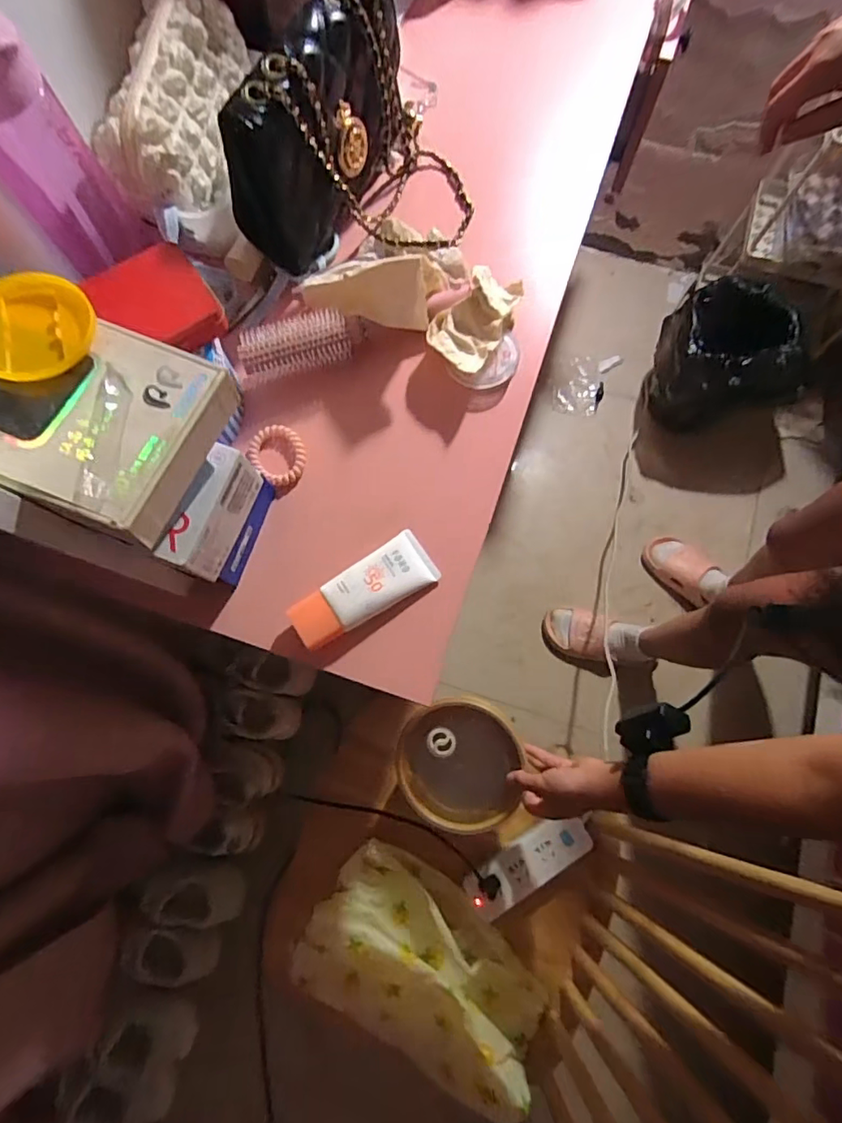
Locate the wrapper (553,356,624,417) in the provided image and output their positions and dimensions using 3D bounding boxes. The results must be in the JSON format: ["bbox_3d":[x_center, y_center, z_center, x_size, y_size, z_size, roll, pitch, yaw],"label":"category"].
[{"bbox_3d":[0.398,-0.440,1.317,0.116,0.023,0.188,27,78,6],"label":"wrapper"}]

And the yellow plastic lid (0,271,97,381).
[{"bbox_3d":[-0.212,-0.129,0.290,0.060,0.015,0.064,0,76,0],"label":"yellow plastic lid"}]

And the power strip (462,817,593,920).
[{"bbox_3d":[0.141,0.396,0.703,0.175,0.037,0.057,-29,78,-6],"label":"power strip"}]

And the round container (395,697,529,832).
[{"bbox_3d":[0.041,0.247,0.650,0.161,0.028,0.148,1,92,25],"label":"round container"}]

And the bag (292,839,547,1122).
[{"bbox_3d":[0.002,0.512,0.662,0.293,0.108,0.186,34,79,8],"label":"bag"}]

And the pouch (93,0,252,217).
[{"bbox_3d":[-0.219,-0.417,0.484,0.089,0.084,0.184,8,77,2],"label":"pouch"}]

